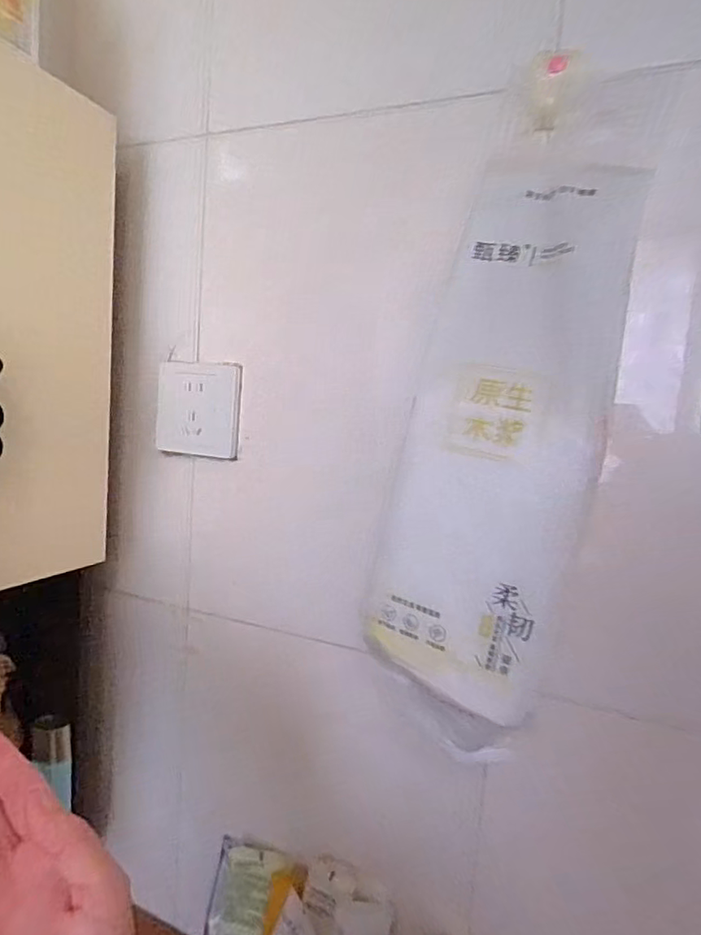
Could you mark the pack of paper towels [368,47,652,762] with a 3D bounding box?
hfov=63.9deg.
[{"bbox_3d":[0.104,-0.031,0.382,0.136,0.424,0.074,8,6,28],"label":"pack of paper towels"}]

